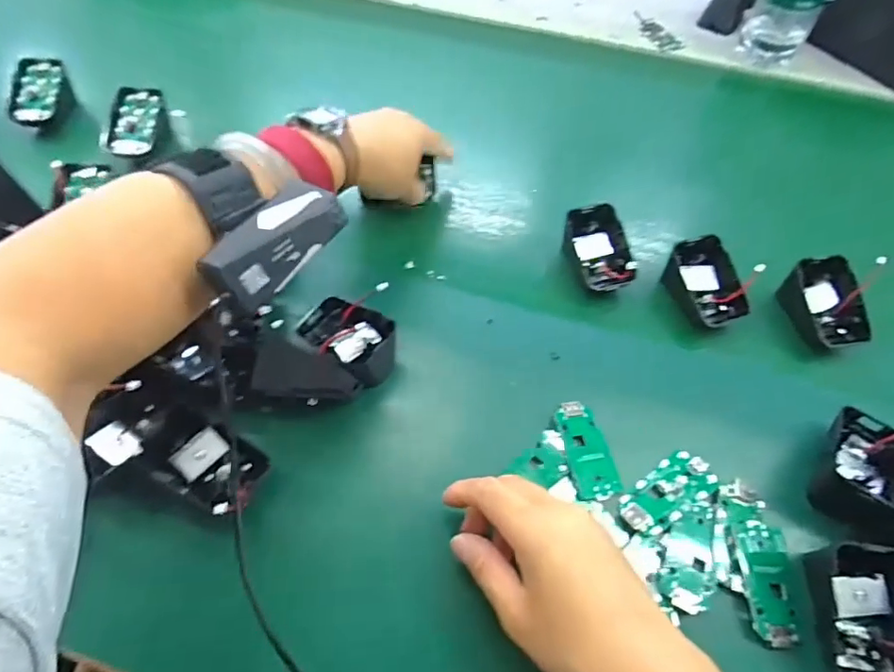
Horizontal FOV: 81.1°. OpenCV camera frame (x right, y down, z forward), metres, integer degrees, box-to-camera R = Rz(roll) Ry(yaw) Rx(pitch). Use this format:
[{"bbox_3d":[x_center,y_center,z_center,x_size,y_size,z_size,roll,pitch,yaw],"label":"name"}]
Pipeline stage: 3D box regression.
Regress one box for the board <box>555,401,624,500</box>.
[{"bbox_3d":[0.091,0.072,0.336,0.030,0.009,0.062,-8,57,-7],"label":"board"}]

